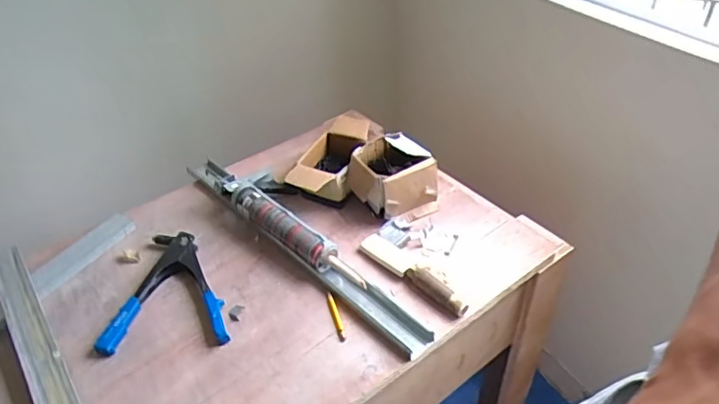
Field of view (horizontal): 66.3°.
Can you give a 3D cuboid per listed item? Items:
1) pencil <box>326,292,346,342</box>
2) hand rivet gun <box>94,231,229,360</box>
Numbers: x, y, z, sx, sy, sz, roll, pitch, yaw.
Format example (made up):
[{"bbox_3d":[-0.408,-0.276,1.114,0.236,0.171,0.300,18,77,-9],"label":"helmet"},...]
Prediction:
[{"bbox_3d":[-0.036,0.174,0.838,0.012,0.014,0.088,-12,41,-12],"label":"pencil"},{"bbox_3d":[-0.309,0.134,0.900,0.186,0.023,0.233,-6,41,-5],"label":"hand rivet gun"}]

